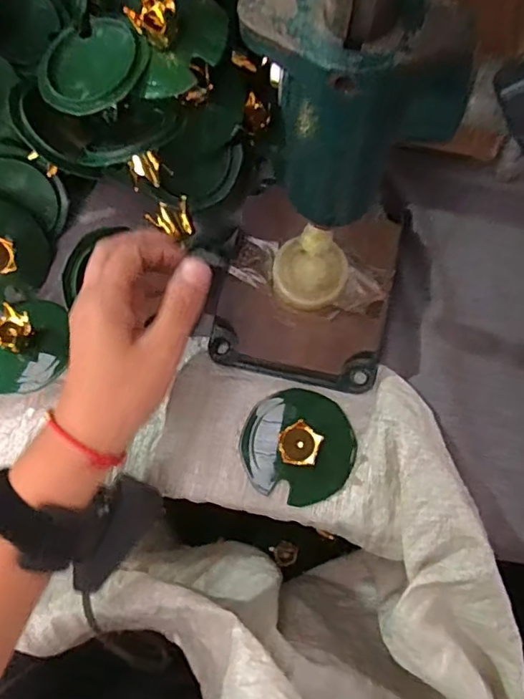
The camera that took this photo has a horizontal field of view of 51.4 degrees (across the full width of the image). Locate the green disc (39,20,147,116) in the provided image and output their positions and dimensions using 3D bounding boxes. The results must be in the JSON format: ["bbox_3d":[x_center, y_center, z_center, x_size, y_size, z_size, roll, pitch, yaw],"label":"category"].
[{"bbox_3d":[-0.110,-0.185,0.355,0.074,0.007,0.062,-2,84,16],"label":"green disc"}]

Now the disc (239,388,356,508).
[{"bbox_3d":[0.025,0.062,0.361,0.075,0.029,0.074,0,76,2],"label":"disc"}]

